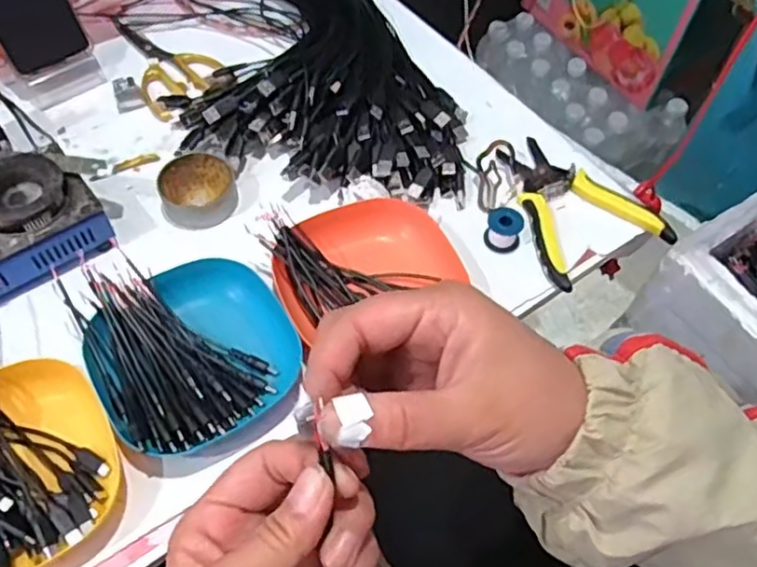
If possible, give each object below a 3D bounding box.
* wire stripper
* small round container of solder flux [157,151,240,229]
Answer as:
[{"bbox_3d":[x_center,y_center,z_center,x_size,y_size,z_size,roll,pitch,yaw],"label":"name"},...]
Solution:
[{"bbox_3d":[0.164,-0.073,0.581,0.113,0.015,0.153,-24,62,-17],"label":"wire stripper"},{"bbox_3d":[-0.155,-0.081,0.572,0.063,0.023,0.067,1,58,-2],"label":"small round container of solder flux"}]

